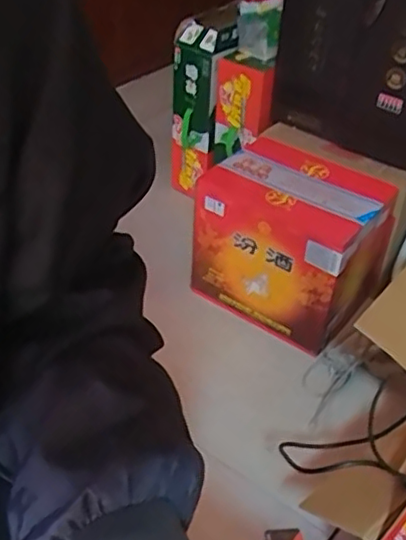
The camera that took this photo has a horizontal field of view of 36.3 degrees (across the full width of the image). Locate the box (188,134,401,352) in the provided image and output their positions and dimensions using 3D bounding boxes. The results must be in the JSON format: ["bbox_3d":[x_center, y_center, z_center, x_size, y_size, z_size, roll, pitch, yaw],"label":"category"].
[{"bbox_3d":[0.182,-0.062,1.288,0.328,0.287,0.254,25,45,25],"label":"box"}]

